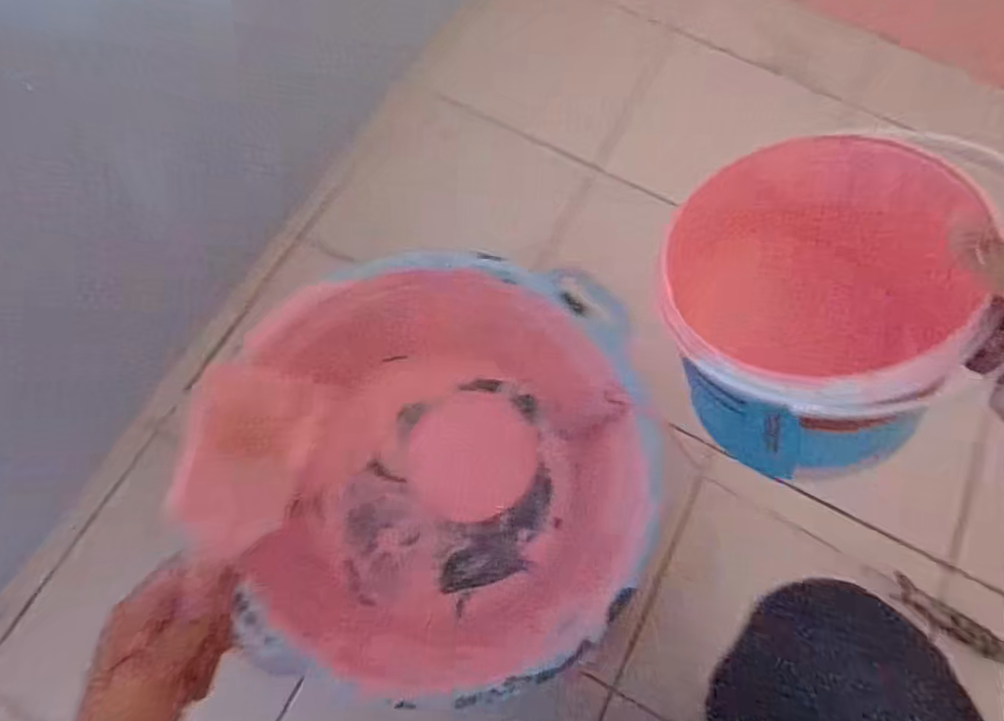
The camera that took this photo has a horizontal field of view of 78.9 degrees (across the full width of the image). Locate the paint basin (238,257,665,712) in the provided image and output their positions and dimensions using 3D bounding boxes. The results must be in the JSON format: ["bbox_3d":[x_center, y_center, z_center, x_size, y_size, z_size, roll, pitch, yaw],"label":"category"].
[{"bbox_3d":[-0.072,0.119,0.655,0.372,0.202,0.418,7,70,1],"label":"paint basin"}]

